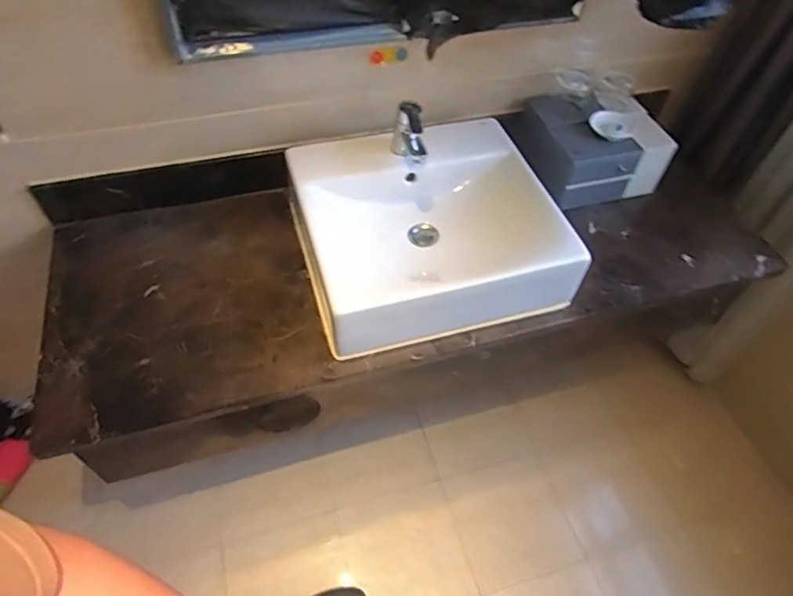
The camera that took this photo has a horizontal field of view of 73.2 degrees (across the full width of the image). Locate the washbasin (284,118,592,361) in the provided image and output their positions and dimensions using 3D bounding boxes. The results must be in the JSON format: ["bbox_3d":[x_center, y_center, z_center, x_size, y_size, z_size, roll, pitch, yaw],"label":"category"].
[{"bbox_3d":[0.056,-0.146,1.055,0.467,0.152,0.435,-12,54,-13],"label":"washbasin"}]

